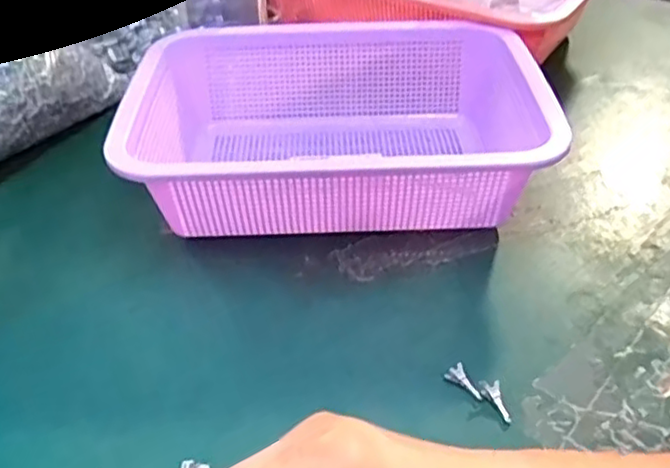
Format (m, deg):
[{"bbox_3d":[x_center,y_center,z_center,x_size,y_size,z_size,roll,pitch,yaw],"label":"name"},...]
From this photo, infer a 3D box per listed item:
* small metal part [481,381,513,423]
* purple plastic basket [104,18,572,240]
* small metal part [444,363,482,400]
[{"bbox_3d":[0.079,0.081,0.325,0.008,0.004,0.020,-17,62,-19],"label":"small metal part"},{"bbox_3d":[0.001,-0.071,0.457,0.257,0.077,0.185,-1,40,0],"label":"purple plastic basket"},{"bbox_3d":[0.064,0.073,0.333,0.008,0.007,0.021,-24,45,-26],"label":"small metal part"}]

